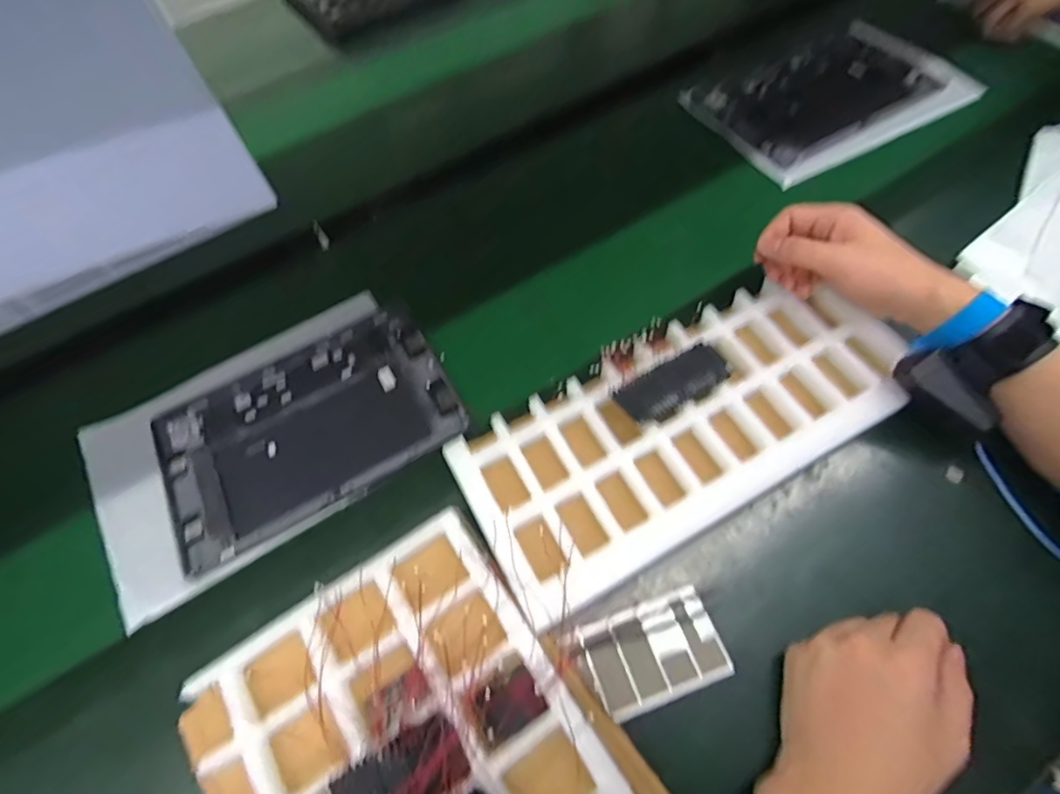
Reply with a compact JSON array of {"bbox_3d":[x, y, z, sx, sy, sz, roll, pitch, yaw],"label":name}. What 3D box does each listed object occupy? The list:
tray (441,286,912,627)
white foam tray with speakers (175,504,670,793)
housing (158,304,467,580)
[{"bbox_3d":[0.125,0.021,0.415,0.358,0.047,0.150,-27,65,-9],"label":"tray"},{"bbox_3d":[-0.072,0.228,0.319,0.225,0.060,0.257,-36,63,-15],"label":"white foam tray with speakers"},{"bbox_3d":[-0.201,0.023,0.475,0.253,0.012,0.168,-29,61,-11],"label":"housing"}]

